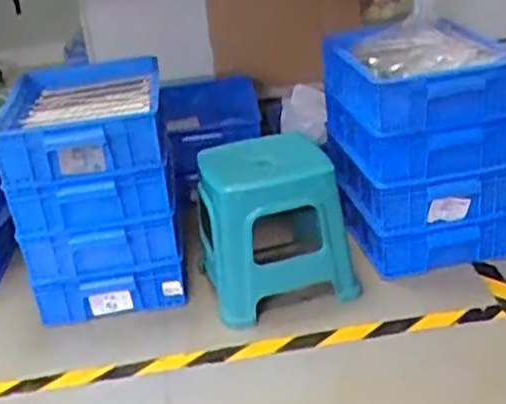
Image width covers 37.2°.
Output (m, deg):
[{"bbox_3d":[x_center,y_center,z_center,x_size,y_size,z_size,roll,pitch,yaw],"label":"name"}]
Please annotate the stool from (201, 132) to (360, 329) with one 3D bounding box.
[{"bbox_3d":[0.034,0.046,1.425,0.257,0.341,0.198,-12,26,-11],"label":"stool"}]

